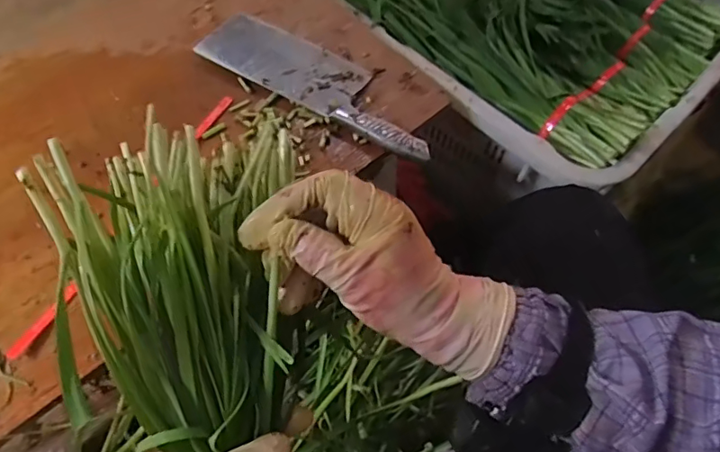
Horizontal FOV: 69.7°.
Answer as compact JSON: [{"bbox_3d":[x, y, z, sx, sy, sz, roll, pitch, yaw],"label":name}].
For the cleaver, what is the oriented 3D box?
[{"bbox_3d":[-0.046,-0.171,0.604,0.302,0.017,0.084,30,67,13],"label":"cleaver"}]

